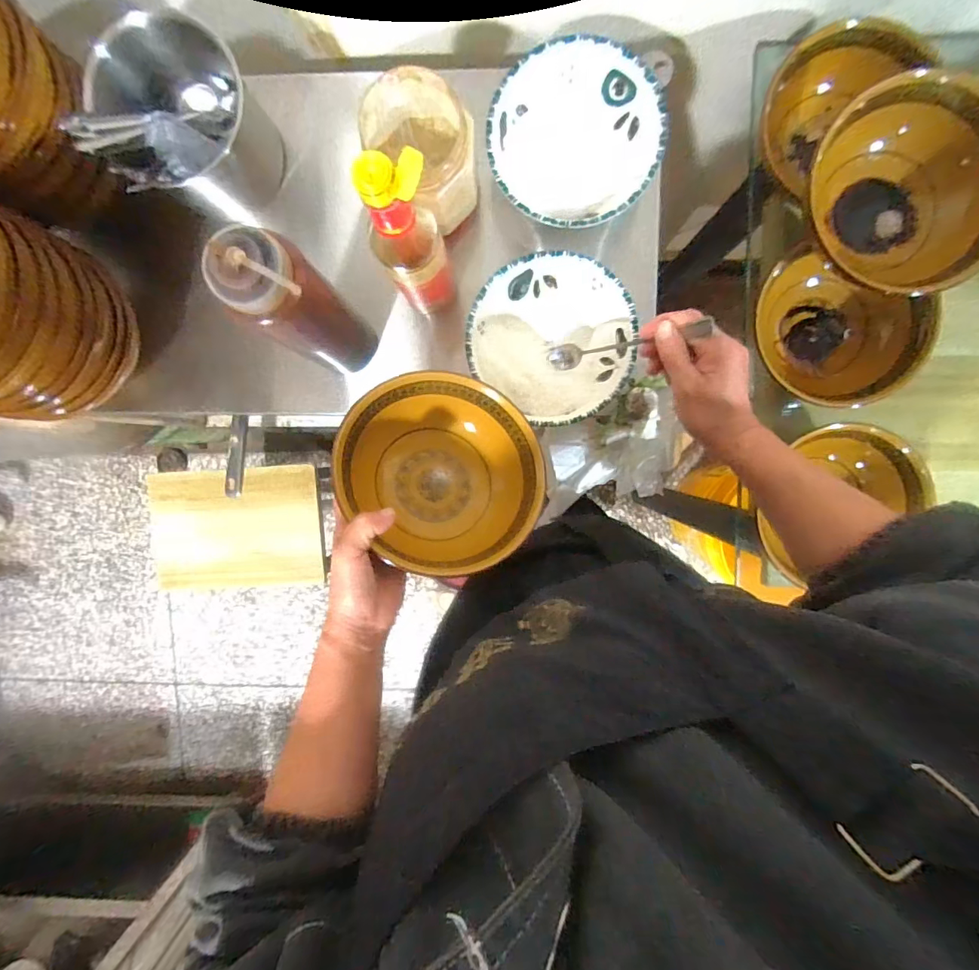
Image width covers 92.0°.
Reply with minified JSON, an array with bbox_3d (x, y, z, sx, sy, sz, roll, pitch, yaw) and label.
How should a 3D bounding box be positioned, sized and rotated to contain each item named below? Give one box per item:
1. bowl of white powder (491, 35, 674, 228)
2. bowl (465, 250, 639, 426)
[{"bbox_3d":[0.089,-0.353,0.498,0.169,0.059,0.172,0,95,3],"label":"bowl of white powder"},{"bbox_3d":[0.070,-0.157,0.515,0.173,0.057,0.161,0,95,3],"label":"bowl"}]

